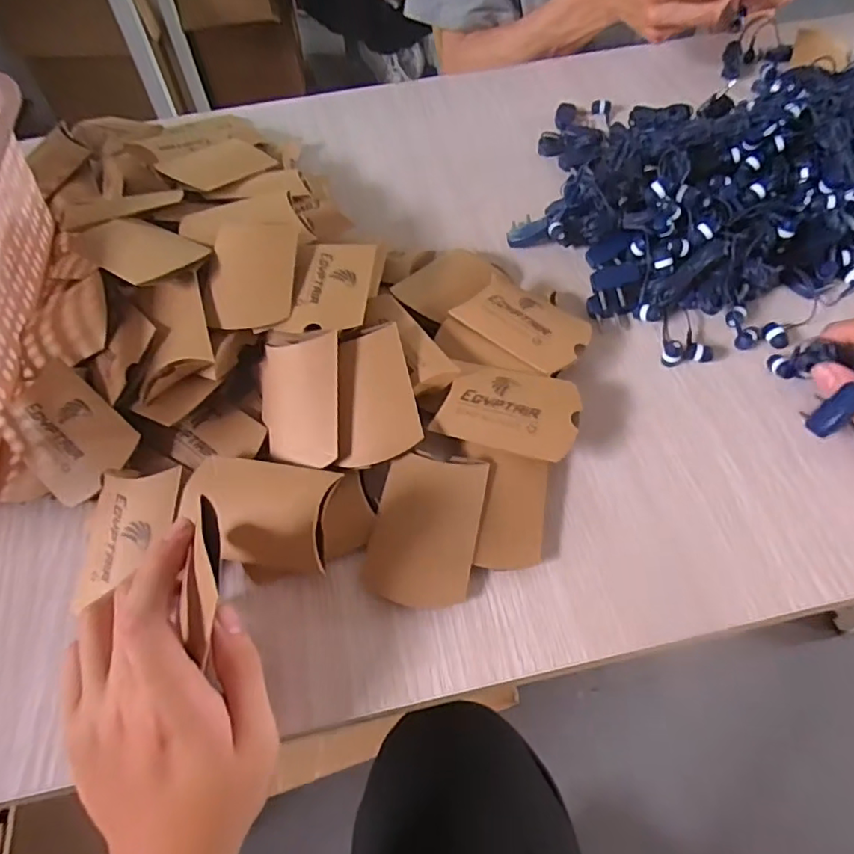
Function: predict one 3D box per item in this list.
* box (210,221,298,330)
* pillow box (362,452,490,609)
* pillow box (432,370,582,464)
[{"bbox_3d":[-0.112,-0.098,0.371,0.050,0.020,0.082,-4,57,1],"label":"box"},{"bbox_3d":[-0.001,0.056,0.316,0.056,0.026,0.076,9,58,9],"label":"pillow box"},{"bbox_3d":[0.050,-0.013,0.345,0.078,0.011,0.056,15,65,7],"label":"pillow box"}]

